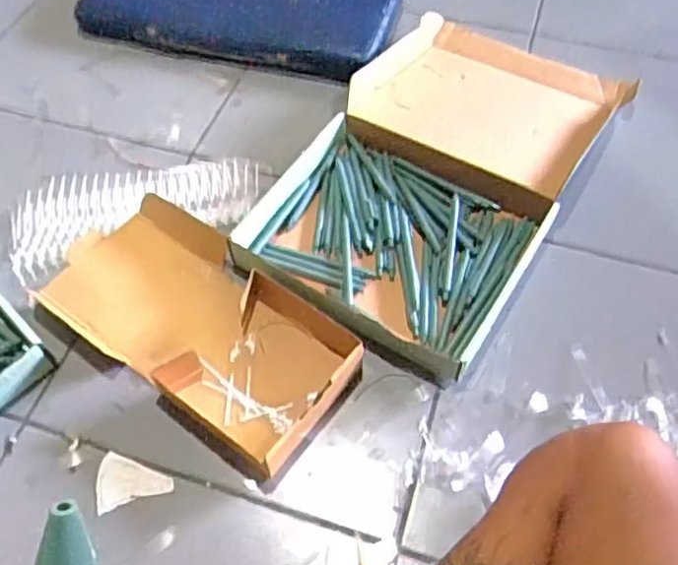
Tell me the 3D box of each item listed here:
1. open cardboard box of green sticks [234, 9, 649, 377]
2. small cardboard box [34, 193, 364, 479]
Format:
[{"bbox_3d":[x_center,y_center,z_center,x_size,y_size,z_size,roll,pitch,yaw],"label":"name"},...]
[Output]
[{"bbox_3d":[0.132,-0.157,0.841,0.314,0.071,0.525,30,63,16],"label":"open cardboard box of green sticks"},{"bbox_3d":[-0.158,0.034,0.733,0.373,0.050,0.193,33,64,18],"label":"small cardboard box"}]

